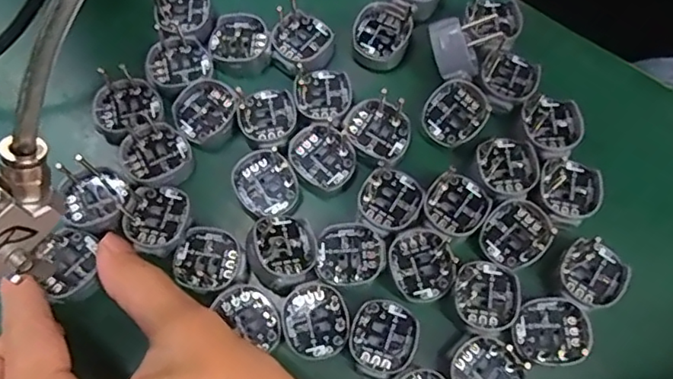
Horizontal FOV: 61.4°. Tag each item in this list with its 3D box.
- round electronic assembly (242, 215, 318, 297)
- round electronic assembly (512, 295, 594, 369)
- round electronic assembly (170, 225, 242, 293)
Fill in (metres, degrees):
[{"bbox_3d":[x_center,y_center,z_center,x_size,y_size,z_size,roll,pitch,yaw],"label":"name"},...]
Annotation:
[{"bbox_3d":[-0.022,0.023,0.220,0.027,0.010,0.028,0,72,0],"label":"round electronic assembly"},{"bbox_3d":[0.081,0.054,0.213,0.027,0.006,0.025,-9,71,-3],"label":"round electronic assembly"},{"bbox_3d":[-0.051,0.027,0.223,0.026,0.004,0.025,0,71,0],"label":"round electronic assembly"}]

